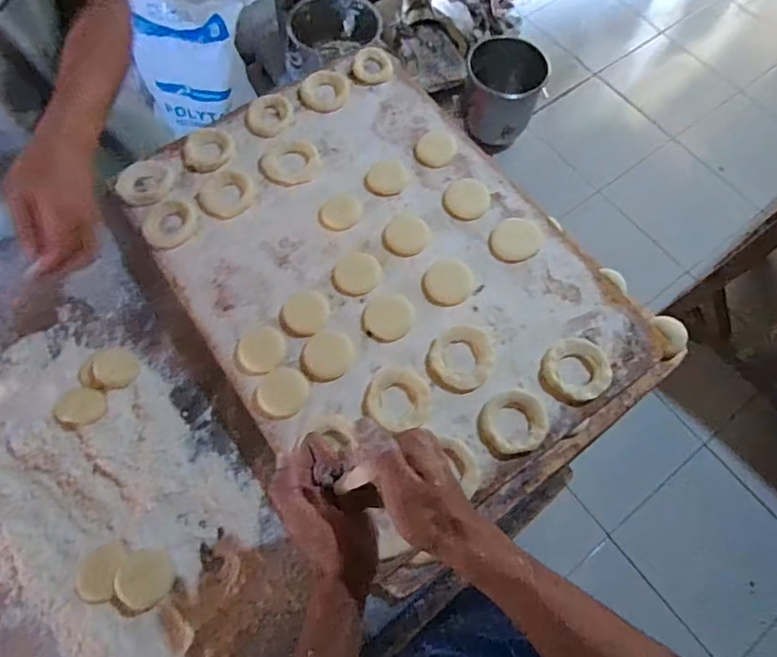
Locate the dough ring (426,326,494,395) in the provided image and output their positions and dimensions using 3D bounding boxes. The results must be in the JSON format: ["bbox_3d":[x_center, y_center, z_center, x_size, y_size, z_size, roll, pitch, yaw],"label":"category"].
[{"bbox_3d":[0.077,0.032,0.561,0.065,0.011,0.072,32,70,11],"label":"dough ring"}]

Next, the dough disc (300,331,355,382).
[{"bbox_3d":[-0.066,0.029,0.561,0.057,0.004,0.054,0,67,-1],"label":"dough disc"}]

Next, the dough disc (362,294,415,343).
[{"bbox_3d":[0.000,-0.012,0.581,0.057,0.004,0.053,0,67,-1],"label":"dough disc"}]

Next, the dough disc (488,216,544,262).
[{"bbox_3d":[0.151,-0.105,0.619,0.063,0.005,0.052,-24,70,-11],"label":"dough disc"}]

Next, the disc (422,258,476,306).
[{"bbox_3d":[0.068,-0.053,0.598,0.059,0.004,0.054,0,67,-1],"label":"disc"}]

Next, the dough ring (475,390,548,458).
[{"bbox_3d":[0.126,0.096,0.533,0.068,0.010,0.061,-9,68,-5],"label":"dough ring"}]

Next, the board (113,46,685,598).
[{"bbox_3d":[-0.009,-0.074,0.619,0.409,0.033,0.585,-35,72,-15],"label":"board"}]

